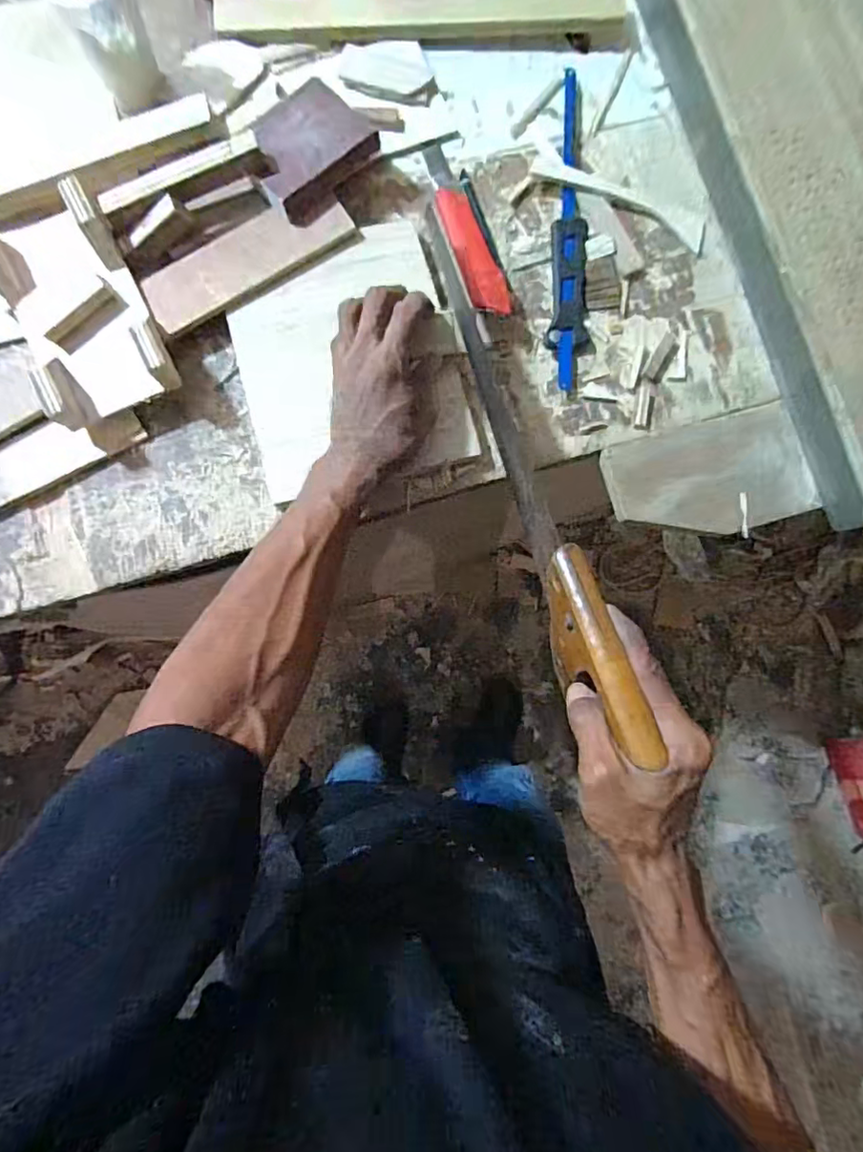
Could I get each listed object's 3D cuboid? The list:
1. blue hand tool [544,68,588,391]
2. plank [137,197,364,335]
[{"bbox_3d":[0.122,-0.306,0.489,0.033,0.017,0.291,5,83,-4],"label":"blue hand tool"},{"bbox_3d":[-0.145,-0.254,0.453,0.172,0.006,0.051,-30,95,-5],"label":"plank"}]

